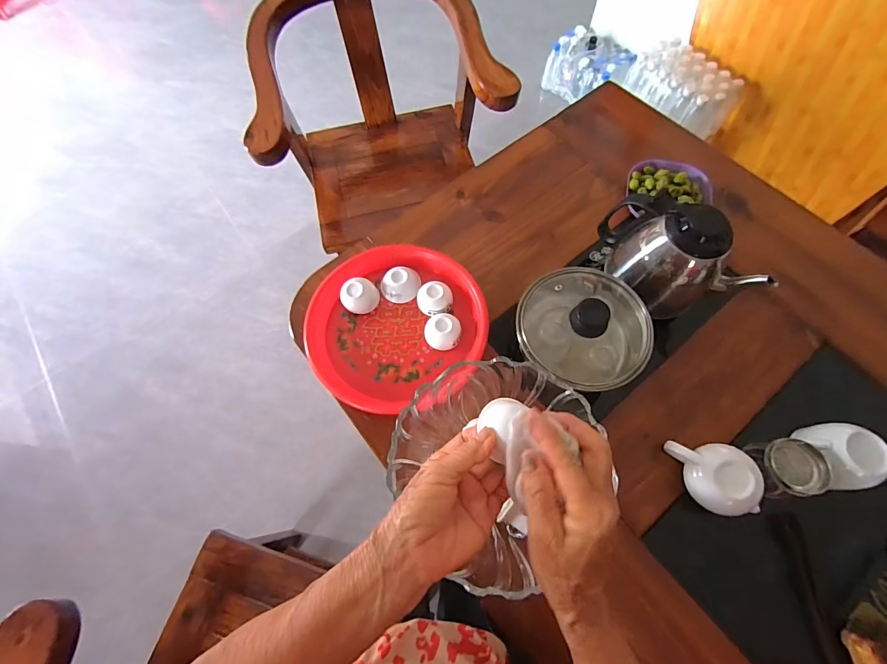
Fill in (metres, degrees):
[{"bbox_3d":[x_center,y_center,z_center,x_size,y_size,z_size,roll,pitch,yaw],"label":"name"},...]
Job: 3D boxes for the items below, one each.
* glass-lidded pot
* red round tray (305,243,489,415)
[{"bbox_3d":[0.175,-0.002,0.507,0.164,0.116,0.153,-1,69,2],"label":"glass-lidded pot"},{"bbox_3d":[-0.076,-0.021,0.578,0.243,0.034,0.232,-1,69,2],"label":"red round tray"}]

